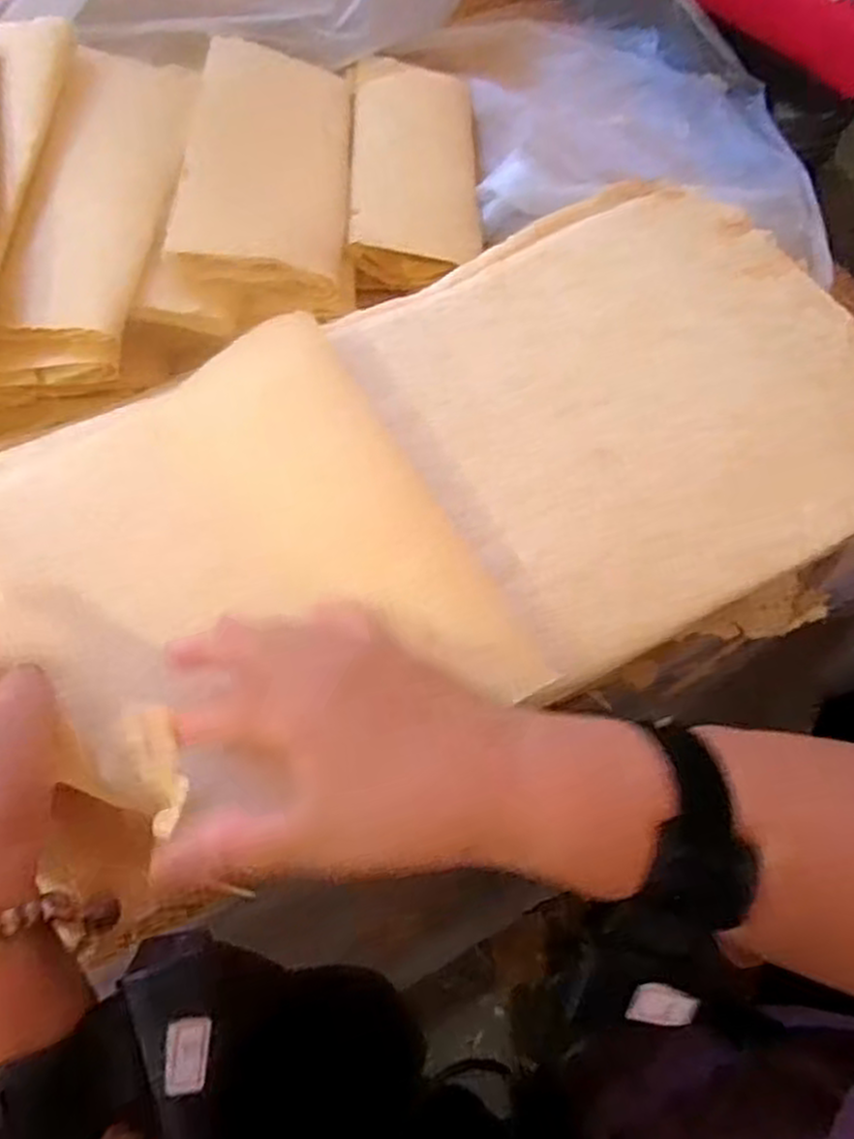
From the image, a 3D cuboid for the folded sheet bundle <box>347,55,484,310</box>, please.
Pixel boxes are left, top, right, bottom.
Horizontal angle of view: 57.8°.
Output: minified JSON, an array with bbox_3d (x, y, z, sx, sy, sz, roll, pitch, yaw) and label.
[{"bbox_3d":[-0.009,-0.323,0.619,0.101,0.035,0.266,-3,62,-1],"label":"folded sheet bundle"}]

